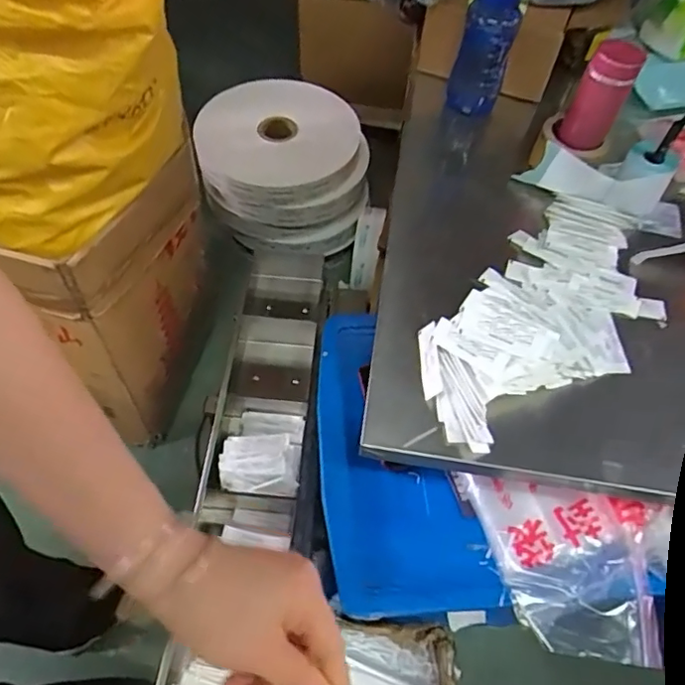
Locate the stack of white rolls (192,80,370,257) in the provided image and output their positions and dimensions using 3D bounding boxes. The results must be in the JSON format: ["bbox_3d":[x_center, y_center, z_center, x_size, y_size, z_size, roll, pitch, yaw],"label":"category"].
[{"bbox_3d":[-0.149,-0.441,1.445,0.407,0.255,0.380,-7,58,-7],"label":"stack of white rolls"}]

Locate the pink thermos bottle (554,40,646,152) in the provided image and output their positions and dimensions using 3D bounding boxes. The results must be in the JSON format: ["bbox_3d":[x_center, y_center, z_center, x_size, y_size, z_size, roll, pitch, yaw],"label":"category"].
[{"bbox_3d":[0.366,-0.348,0.800,0.068,0.140,0.057,26,60,14],"label":"pink thermos bottle"}]

